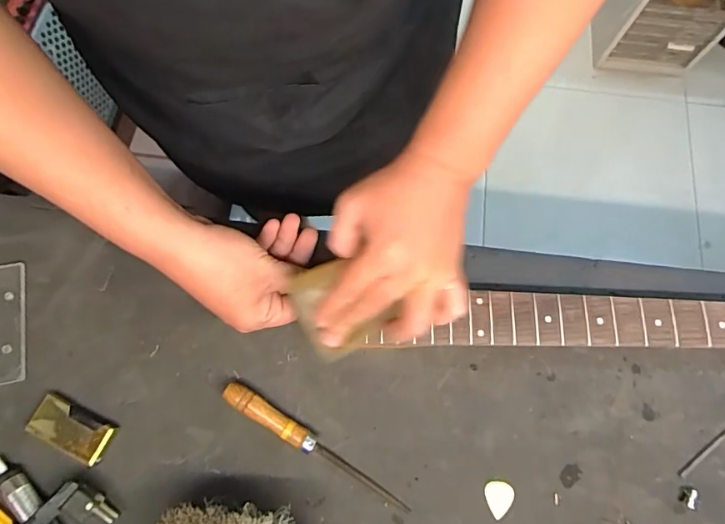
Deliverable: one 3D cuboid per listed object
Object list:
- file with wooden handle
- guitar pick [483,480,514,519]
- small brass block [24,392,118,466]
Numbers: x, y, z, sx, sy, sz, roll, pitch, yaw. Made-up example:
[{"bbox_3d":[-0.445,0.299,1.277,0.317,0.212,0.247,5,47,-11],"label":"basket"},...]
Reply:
[{"bbox_3d":[-0.043,0.163,0.414,0.184,0.020,0.019,33,75,8],"label":"file with wooden handle"},{"bbox_3d":[0.120,0.207,0.415,0.025,0.004,0.030,3,73,-1],"label":"guitar pick"},{"bbox_3d":[-0.251,0.144,0.411,0.068,0.014,0.036,26,74,6],"label":"small brass block"}]

